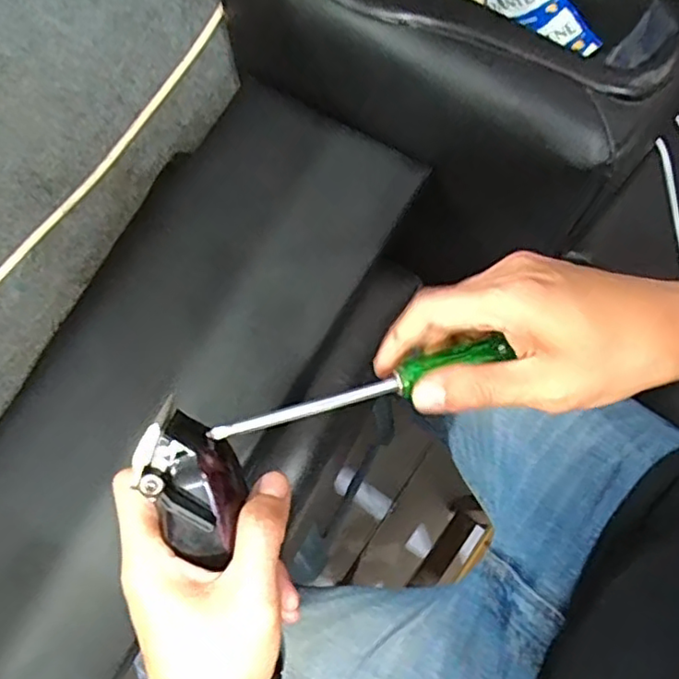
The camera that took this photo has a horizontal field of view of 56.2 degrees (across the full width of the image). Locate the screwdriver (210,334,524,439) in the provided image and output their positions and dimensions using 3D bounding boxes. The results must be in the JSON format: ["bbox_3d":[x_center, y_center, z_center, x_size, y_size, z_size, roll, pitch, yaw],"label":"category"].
[{"bbox_3d":[0.010,0.025,0.330,0.156,0.020,0.020,-17,72,-6],"label":"screwdriver"}]

